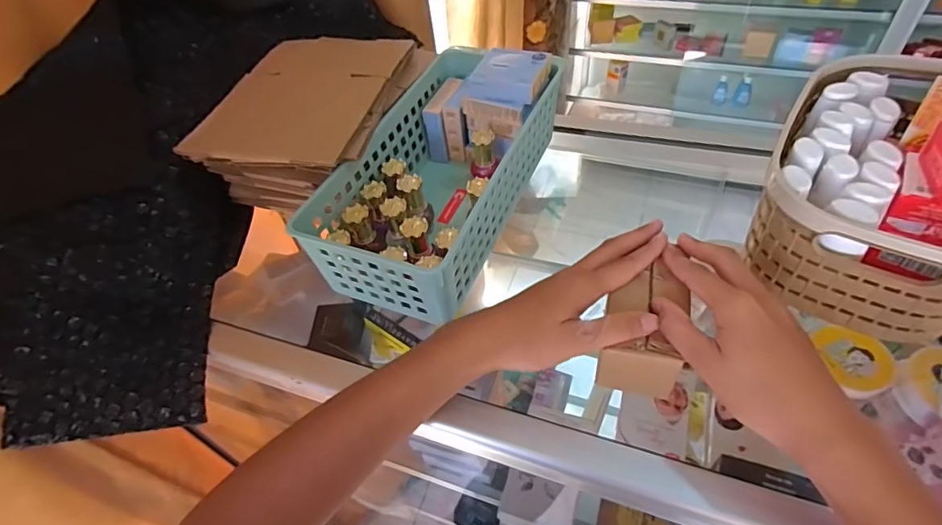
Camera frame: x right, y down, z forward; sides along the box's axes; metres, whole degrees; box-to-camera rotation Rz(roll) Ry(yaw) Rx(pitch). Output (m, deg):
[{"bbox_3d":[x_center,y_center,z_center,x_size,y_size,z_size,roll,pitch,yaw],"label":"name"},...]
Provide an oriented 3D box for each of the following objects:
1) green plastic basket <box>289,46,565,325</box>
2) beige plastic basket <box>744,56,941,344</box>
[{"bbox_3d":[-0.023,-0.090,0.457,0.132,0.095,0.279,17,53,20],"label":"green plastic basket"},{"bbox_3d":[0.313,-0.062,0.365,0.144,0.112,0.200,25,56,26],"label":"beige plastic basket"}]

